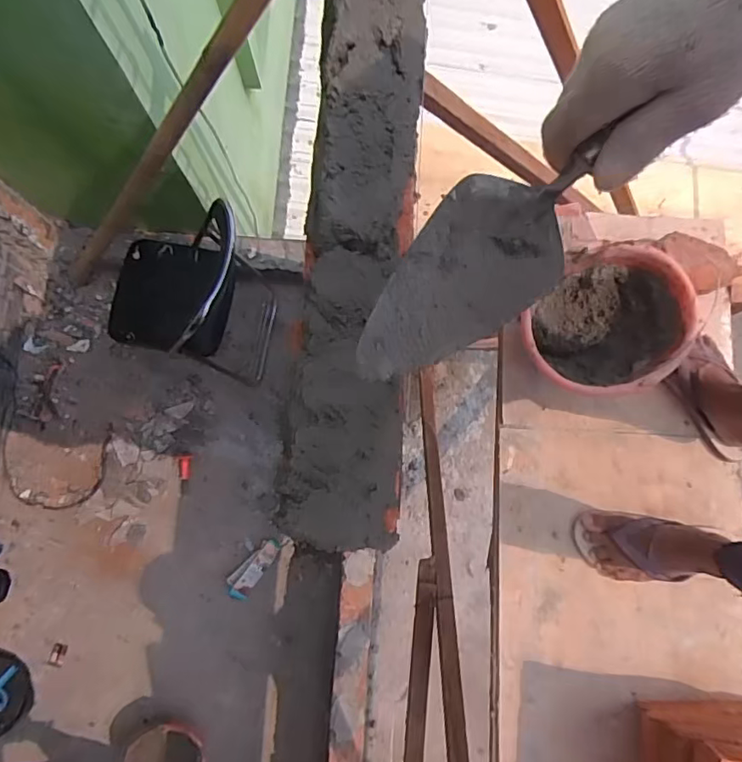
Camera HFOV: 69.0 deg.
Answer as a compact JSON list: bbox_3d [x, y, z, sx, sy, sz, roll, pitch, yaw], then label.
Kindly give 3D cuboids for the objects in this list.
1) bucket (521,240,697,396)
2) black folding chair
[{"bbox_3d":[0.368,-0.078,0.871,0.229,0.173,0.209,0,80,-1],"label":"bucket"},{"bbox_3d":[-0.613,-0.272,1.847,0.447,0.716,0.472,-3,80,-2],"label":"black folding chair"}]

